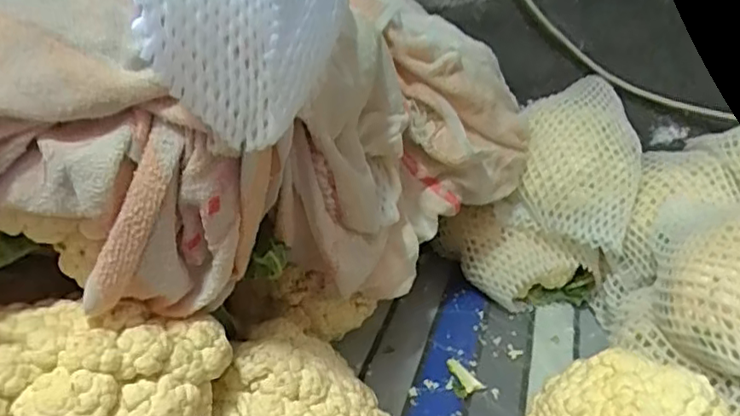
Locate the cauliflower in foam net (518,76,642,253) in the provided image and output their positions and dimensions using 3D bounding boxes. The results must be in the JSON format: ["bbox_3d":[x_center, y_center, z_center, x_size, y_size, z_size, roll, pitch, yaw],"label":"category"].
[{"bbox_3d":[0.255,-0.062,0.759,0.140,0.134,0.182,12,28,8],"label":"cauliflower in foam net"}]

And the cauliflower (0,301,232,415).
[{"bbox_3d":[-0.174,0.115,0.375,0.162,0.089,0.105,4,28,-8],"label":"cauliflower"}]

